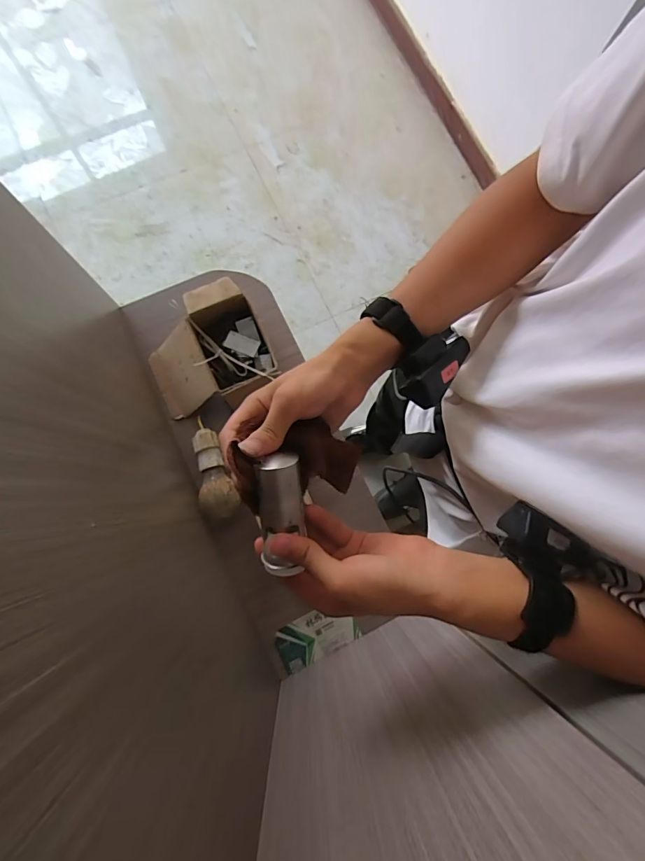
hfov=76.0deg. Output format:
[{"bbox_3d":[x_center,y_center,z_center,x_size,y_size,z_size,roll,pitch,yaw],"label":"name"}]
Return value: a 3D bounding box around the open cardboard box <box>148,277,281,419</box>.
[{"bbox_3d":[-0.178,-0.114,0.643,0.186,0.070,0.190,-26,80,-7],"label":"open cardboard box"}]

